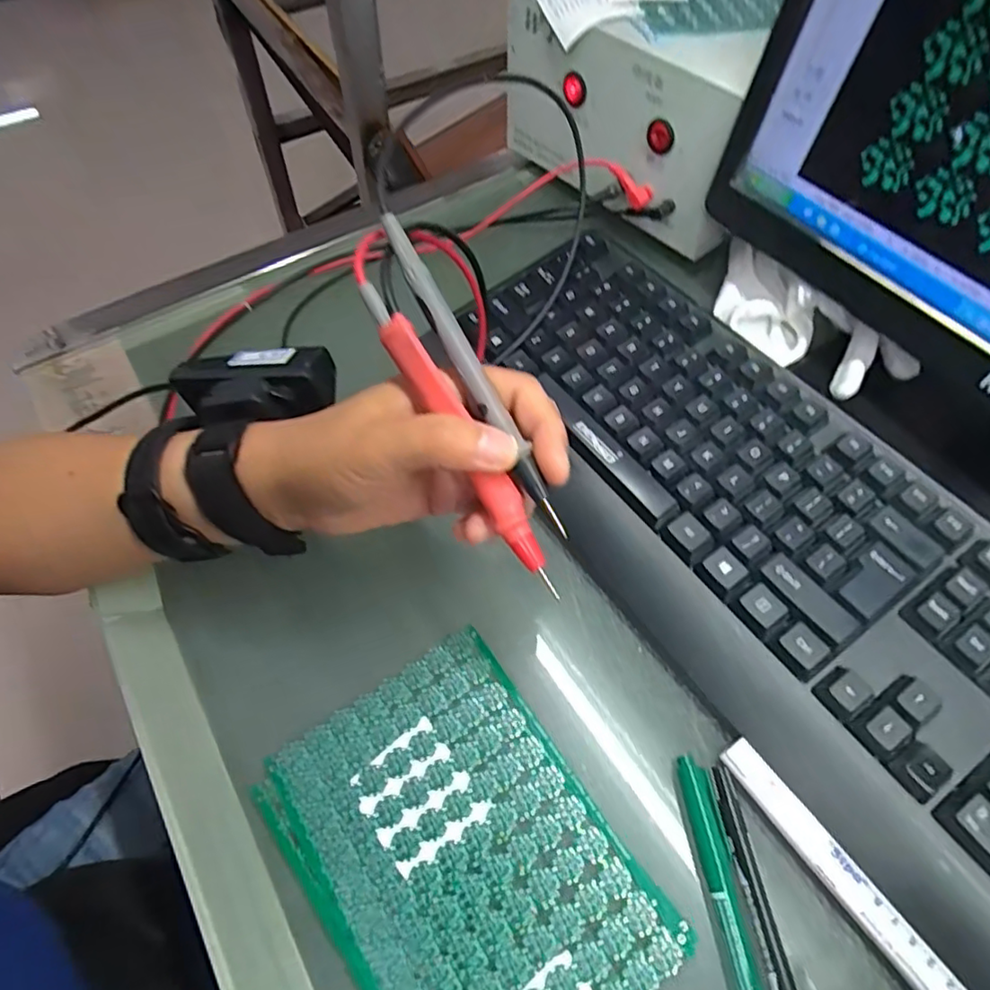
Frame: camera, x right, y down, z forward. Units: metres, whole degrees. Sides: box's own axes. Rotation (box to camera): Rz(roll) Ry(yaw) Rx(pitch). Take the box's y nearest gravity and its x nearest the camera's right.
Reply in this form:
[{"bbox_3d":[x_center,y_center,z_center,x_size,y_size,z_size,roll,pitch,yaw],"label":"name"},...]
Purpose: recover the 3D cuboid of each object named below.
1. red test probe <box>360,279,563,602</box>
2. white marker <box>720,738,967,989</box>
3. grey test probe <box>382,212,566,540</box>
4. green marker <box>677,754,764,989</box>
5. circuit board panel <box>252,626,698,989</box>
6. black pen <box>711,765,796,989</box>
[{"bbox_3d":[-0.012,-0.021,0.230,0.013,0.011,0.135,-32,94,-18],"label":"red test probe"},{"bbox_3d":[0.146,0.163,0.242,0.014,0.016,0.137,-31,63,-17],"label":"white marker"},{"bbox_3d":[-0.009,-0.048,0.234,0.008,0.011,0.138,-28,87,-16],"label":"grey test probe"},{"bbox_3d":[0.097,0.179,0.236,0.013,0.008,0.138,-7,59,-4],"label":"green marker"},{"bbox_3d":[-0.014,0.156,0.258,0.118,0.006,0.162,-32,63,-17],"label":"circuit board panel"},{"bbox_3d":[0.109,0.182,0.233,0.010,0.008,0.138,-7,59,-4],"label":"black pen"}]

